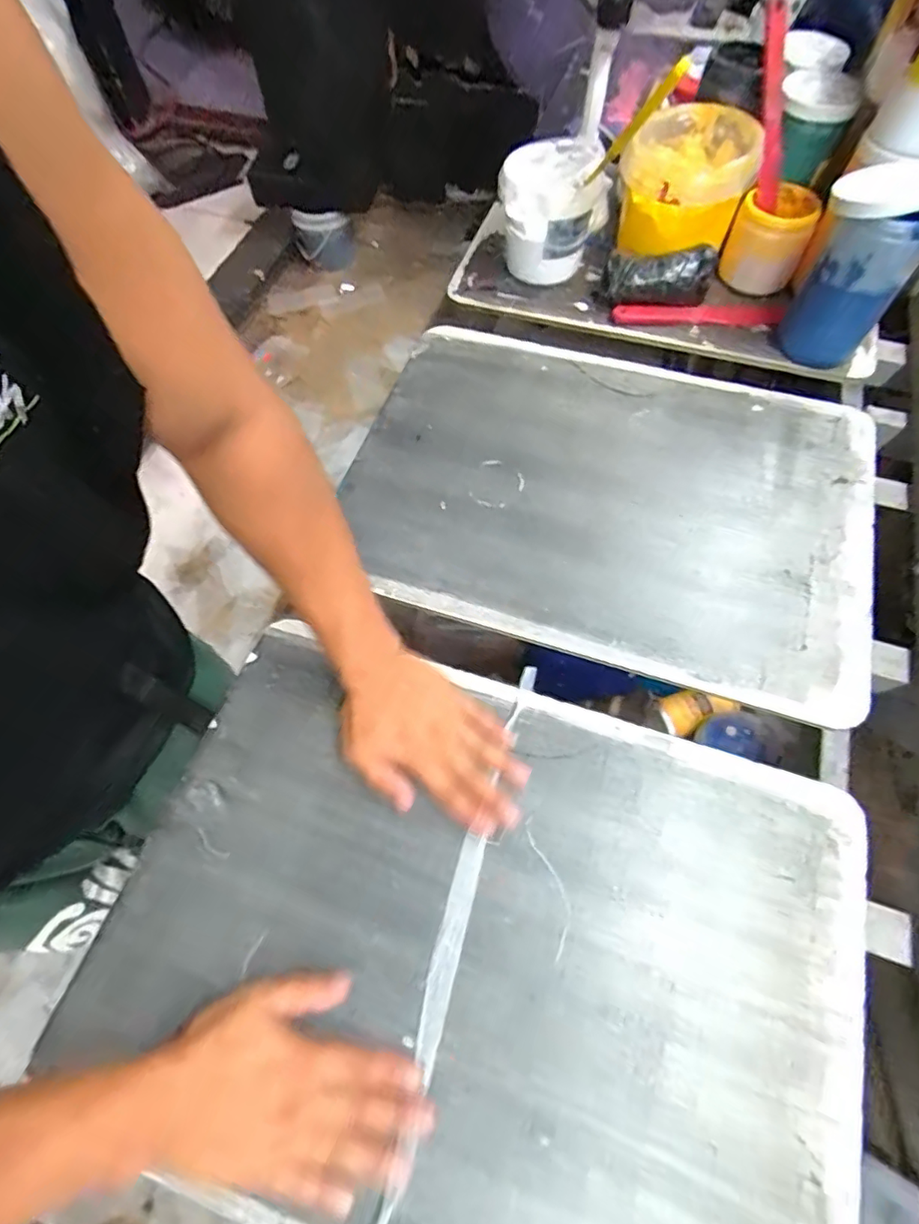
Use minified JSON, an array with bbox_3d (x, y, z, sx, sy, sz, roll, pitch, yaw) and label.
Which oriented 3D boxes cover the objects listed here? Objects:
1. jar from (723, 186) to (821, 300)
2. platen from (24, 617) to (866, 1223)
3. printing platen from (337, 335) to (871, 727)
[{"bbox_3d":[0.405,-0.493,0.747,0.090,0.097,0.110,21,65,12],"label":"jar"},{"bbox_3d":[0.012,0.253,0.438,0.553,0.013,0.394,16,64,9],"label":"platen"},{"bbox_3d":[0.159,-0.140,0.631,0.549,0.015,0.399,16,64,10],"label":"printing platen"}]

